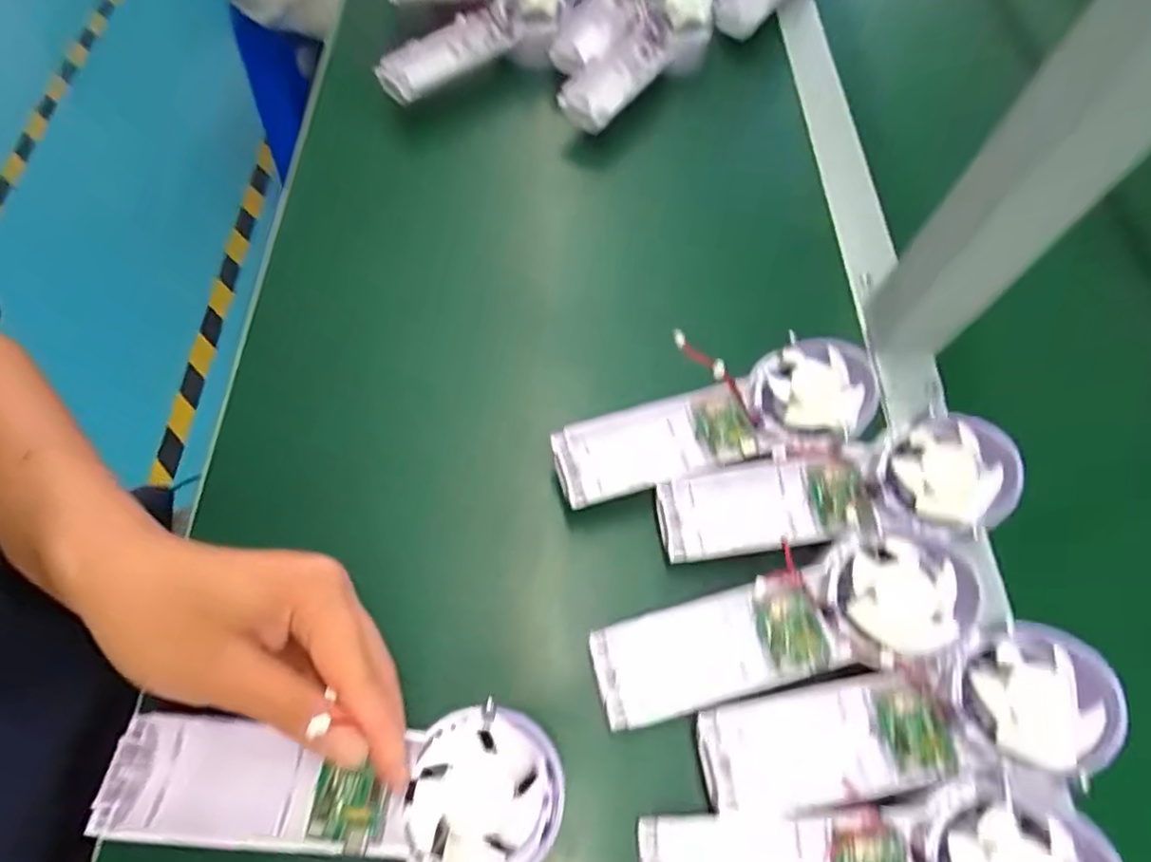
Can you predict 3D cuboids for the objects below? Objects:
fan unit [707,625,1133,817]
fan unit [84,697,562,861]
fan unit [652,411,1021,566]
[{"bbox_3d":[0.145,0.128,0.263,0.173,0.027,0.053,-8,65,-7],"label":"fan unit"},{"bbox_3d":[-0.094,0.142,0.243,0.172,0.027,0.061,5,64,1],"label":"fan unit"},{"bbox_3d":[0.134,0.035,0.319,0.176,0.030,0.056,-11,64,6],"label":"fan unit"}]

